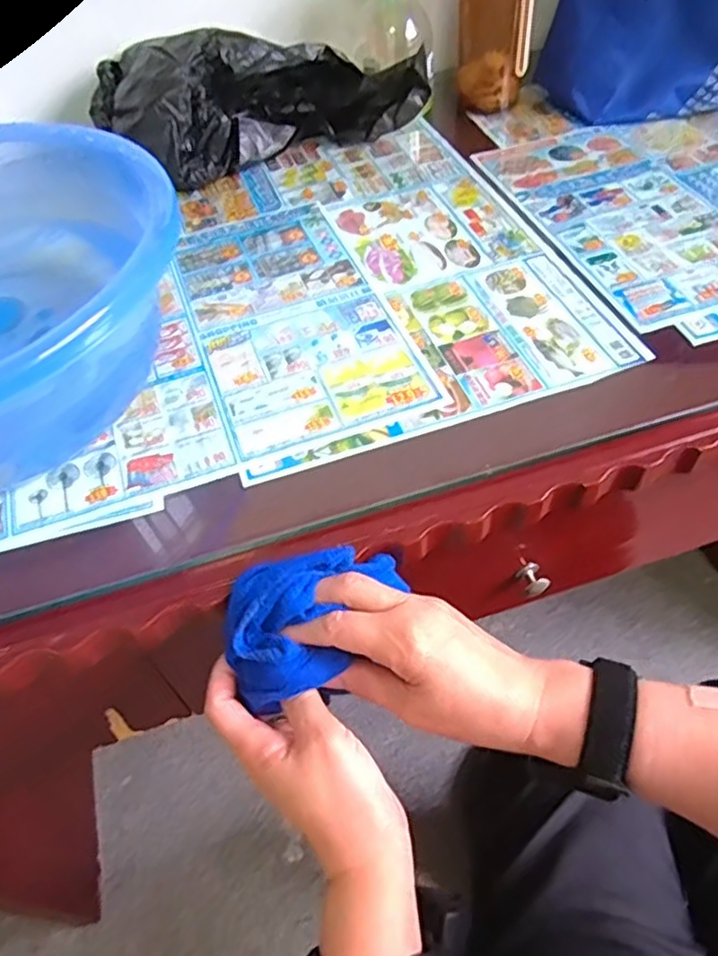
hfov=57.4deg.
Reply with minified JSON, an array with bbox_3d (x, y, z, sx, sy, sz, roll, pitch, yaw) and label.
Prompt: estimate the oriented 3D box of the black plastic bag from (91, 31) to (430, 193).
[{"bbox_3d":[-0.099,-0.372,0.639,0.307,0.104,0.125,-17,53,-8],"label":"black plastic bag"}]

